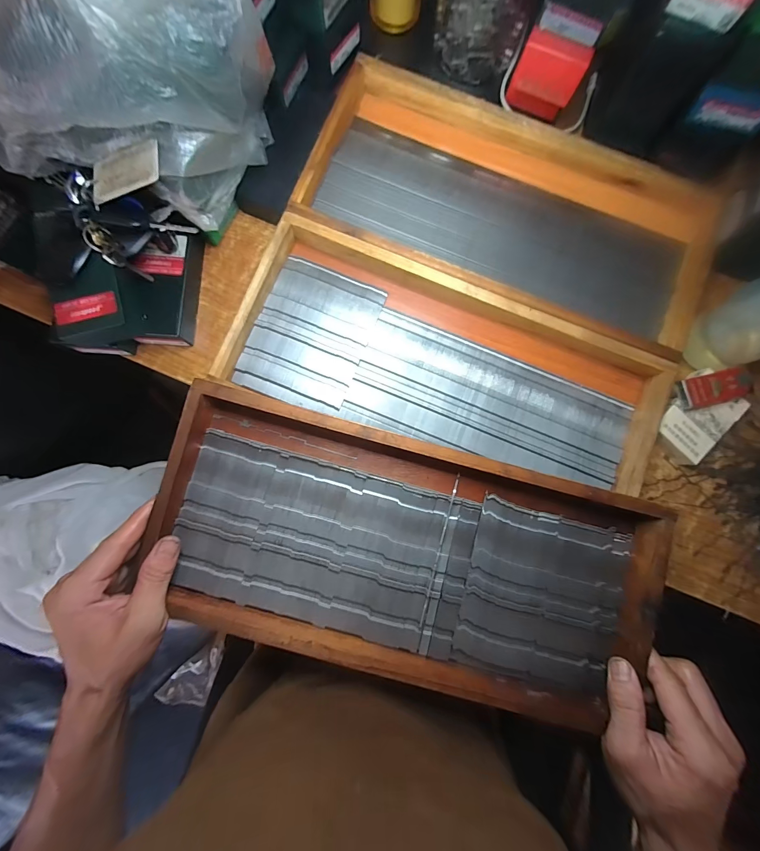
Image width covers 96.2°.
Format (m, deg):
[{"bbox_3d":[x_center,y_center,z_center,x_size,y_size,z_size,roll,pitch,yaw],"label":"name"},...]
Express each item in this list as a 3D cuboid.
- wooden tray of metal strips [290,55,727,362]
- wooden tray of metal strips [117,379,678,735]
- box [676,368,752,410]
[{"bbox_3d":[0.144,-0.236,0.378,0.433,0.045,0.200,22,84,1],"label":"wooden tray of metal strips"},{"bbox_3d":[0.021,0.109,0.296,0.419,0.037,0.185,16,82,1],"label":"wooden tray of metal strips"},{"bbox_3d":[0.337,-0.038,0.342,0.066,0.015,0.030,-13,84,-2],"label":"box"}]

